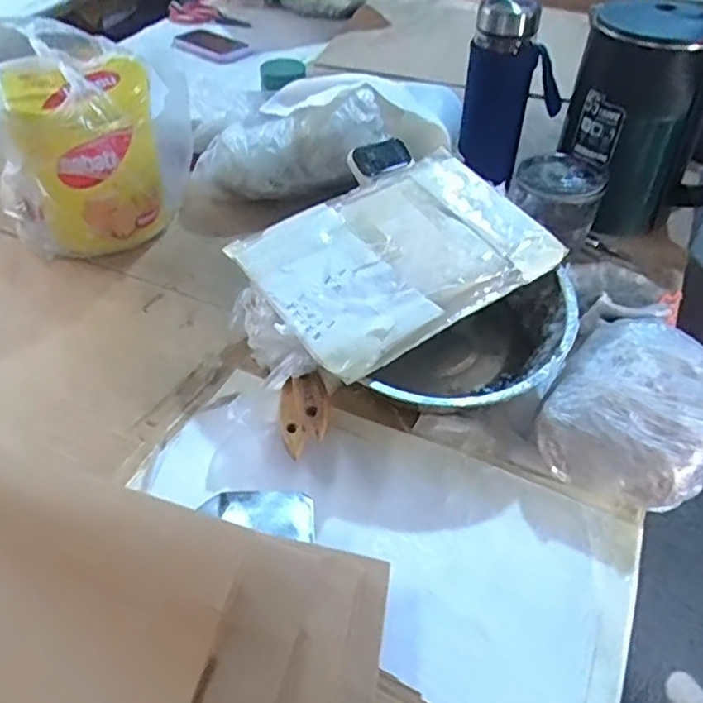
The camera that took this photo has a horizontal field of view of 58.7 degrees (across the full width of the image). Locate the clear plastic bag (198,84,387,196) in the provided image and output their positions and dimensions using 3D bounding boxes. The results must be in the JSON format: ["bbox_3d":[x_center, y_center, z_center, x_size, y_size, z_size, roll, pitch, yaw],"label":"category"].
[{"bbox_3d":[-0.070,-0.244,0.741,0.237,0.074,0.100,-21,49,-5],"label":"clear plastic bag"}]

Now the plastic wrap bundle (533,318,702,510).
[{"bbox_3d":[0.220,0.043,0.491,0.117,0.071,0.142,23,50,19],"label":"plastic wrap bundle"}]

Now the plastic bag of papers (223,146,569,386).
[{"bbox_3d":[0.039,-0.091,0.544,0.237,0.030,0.182,-26,52,-24],"label":"plastic bag of papers"}]

